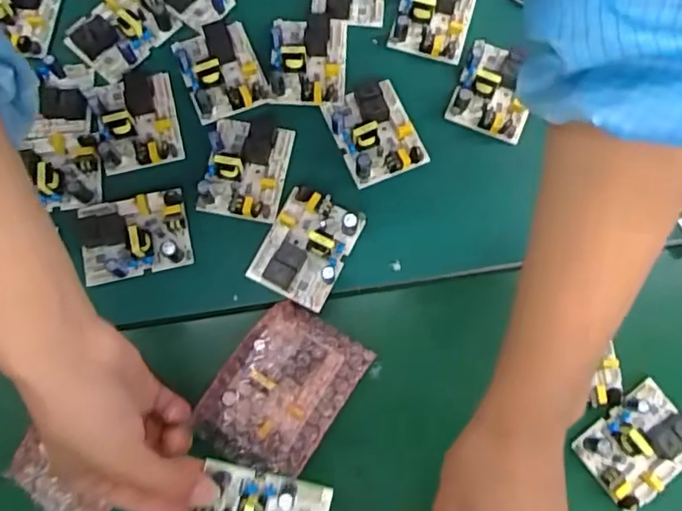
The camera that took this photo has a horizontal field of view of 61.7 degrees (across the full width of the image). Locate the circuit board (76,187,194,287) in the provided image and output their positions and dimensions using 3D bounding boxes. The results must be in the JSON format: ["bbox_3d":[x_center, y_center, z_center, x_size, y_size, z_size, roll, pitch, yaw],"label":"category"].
[{"bbox_3d":[-0.156,-0.015,0.425,0.081,0.026,0.061,-15,77,-5],"label":"circuit board"}]

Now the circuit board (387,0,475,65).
[{"bbox_3d":[0.080,-0.207,0.481,0.060,0.021,0.078,18,76,3],"label":"circuit board"}]

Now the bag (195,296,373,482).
[{"bbox_3d":[-0.044,0.099,0.411,0.084,0.031,0.121,35,78,7],"label":"bag"}]

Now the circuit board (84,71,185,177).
[{"bbox_3d":[-0.166,-0.113,0.448,0.065,0.022,0.089,-14,77,-5],"label":"circuit board"}]

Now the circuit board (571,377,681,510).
[{"bbox_3d":[0.215,0.135,0.408,0.079,0.025,0.061,-34,79,-9],"label":"circuit board"}]

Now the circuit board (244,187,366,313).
[{"bbox_3d":[-0.026,-0.007,0.427,0.061,0.023,0.079,27,77,5],"label":"circuit board"}]

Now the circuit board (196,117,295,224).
[{"bbox_3d":[-0.075,-0.070,0.441,0.060,0.023,0.080,12,76,1],"label":"circuit board"}]

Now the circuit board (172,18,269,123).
[{"bbox_3d":[-0.099,-0.154,0.461,0.060,0.019,0.081,-22,78,-7],"label":"circuit board"}]

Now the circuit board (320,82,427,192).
[{"bbox_3d":[0.027,-0.100,0.449,0.059,0.022,0.077,-22,78,-7],"label":"circuit board"}]

